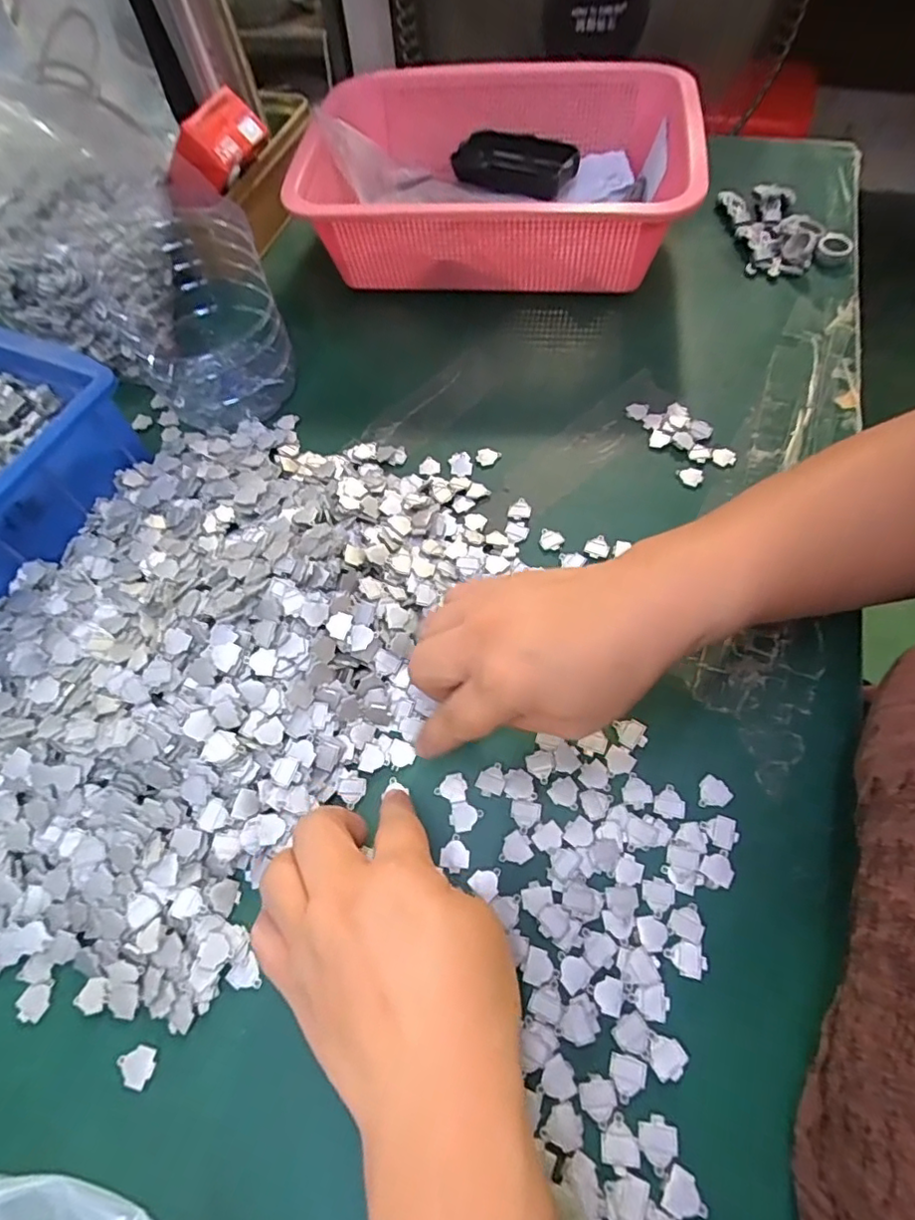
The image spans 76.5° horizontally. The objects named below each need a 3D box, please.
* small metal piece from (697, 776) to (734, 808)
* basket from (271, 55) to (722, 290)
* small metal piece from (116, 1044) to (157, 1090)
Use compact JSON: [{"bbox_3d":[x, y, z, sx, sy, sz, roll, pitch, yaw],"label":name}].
[{"bbox_3d":[0.123,0.088,0.279,0.016,0.004,0.014,-34,64,-15],"label":"small metal piece"},{"bbox_3d":[0.029,-0.348,0.477,0.293,0.086,0.220,3,61,6],"label":"basket"},{"bbox_3d":[-0.136,0.192,0.245,0.017,0.004,0.014,12,62,10],"label":"small metal piece"}]

